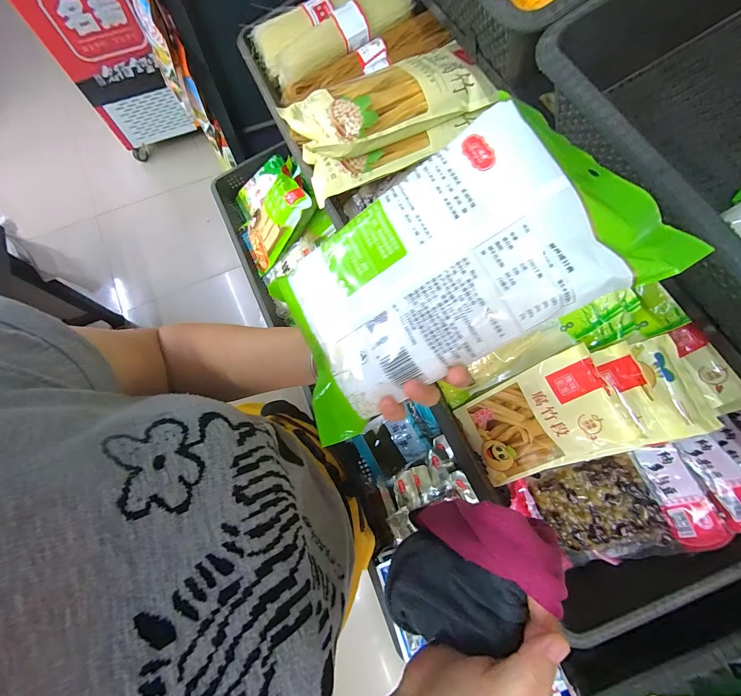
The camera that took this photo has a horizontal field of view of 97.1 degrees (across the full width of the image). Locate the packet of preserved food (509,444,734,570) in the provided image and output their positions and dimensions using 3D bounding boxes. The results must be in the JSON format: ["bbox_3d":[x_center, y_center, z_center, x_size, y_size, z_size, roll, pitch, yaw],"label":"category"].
[{"bbox_3d":[0.307,0.211,0.426,0.204,0.023,0.118,-28,65,24],"label":"packet of preserved food"}]

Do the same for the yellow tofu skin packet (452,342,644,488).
[{"bbox_3d":[0.210,0.100,0.421,0.032,0.186,0.124,-4,62,-49],"label":"yellow tofu skin packet"}]

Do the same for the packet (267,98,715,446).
[{"bbox_3d":[0.038,-0.046,0.221,0.244,0.029,0.133,-29,82,21],"label":"packet"}]

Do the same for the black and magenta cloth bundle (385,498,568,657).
[{"bbox_3d":[0.072,0.175,0.262,0.126,0.105,0.077,-22,73,-7],"label":"black and magenta cloth bundle"}]

